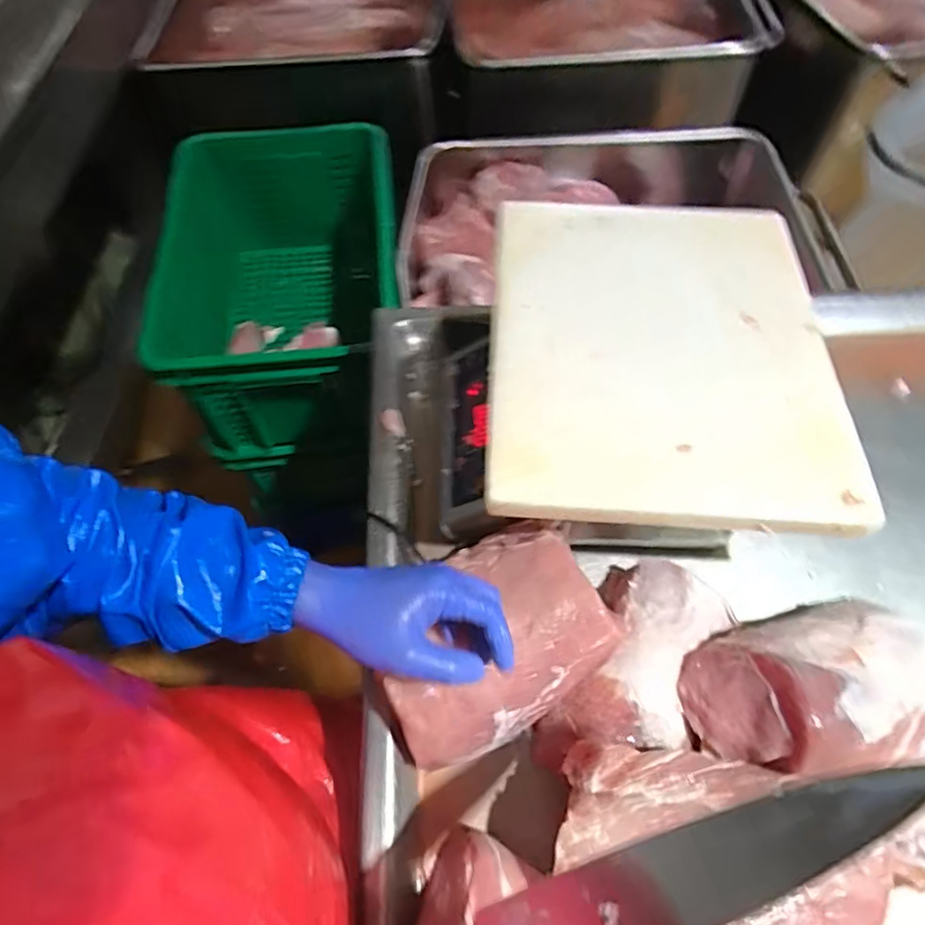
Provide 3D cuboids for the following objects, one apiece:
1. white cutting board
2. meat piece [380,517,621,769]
[{"bbox_3d":[0.179,-0.118,0.549,0.299,0.020,0.380,3,59,2],"label":"white cutting board"},{"bbox_3d":[0.022,0.144,0.484,0.179,0.065,0.145,-21,61,-12],"label":"meat piece"}]

